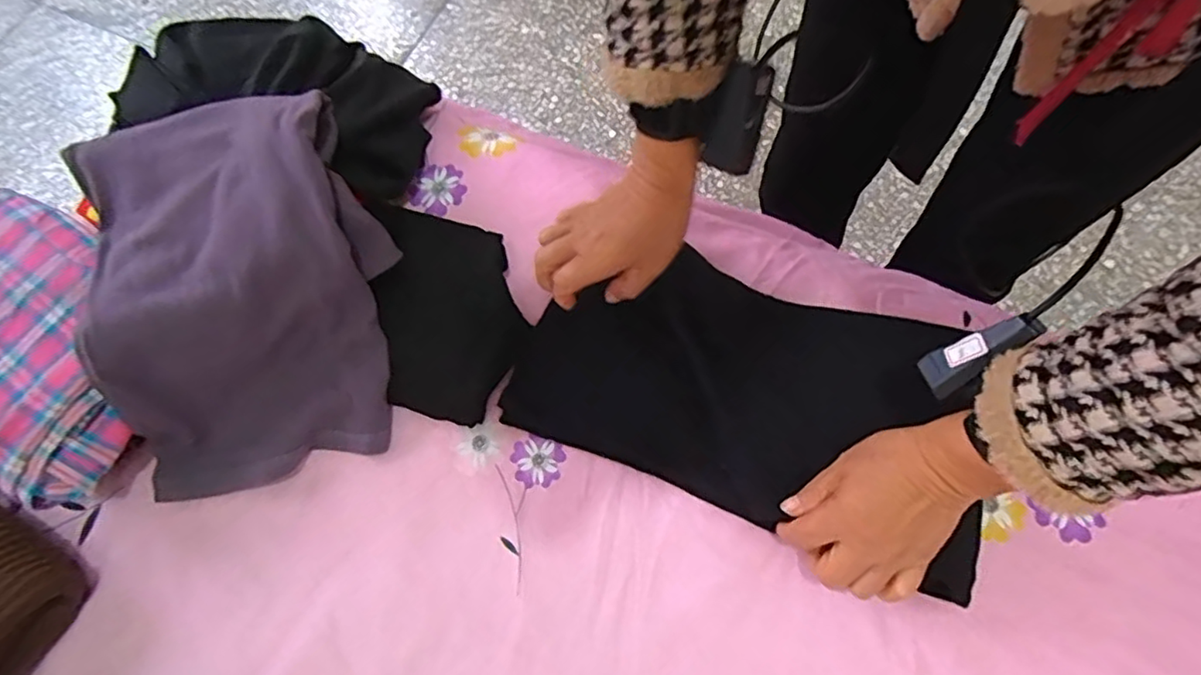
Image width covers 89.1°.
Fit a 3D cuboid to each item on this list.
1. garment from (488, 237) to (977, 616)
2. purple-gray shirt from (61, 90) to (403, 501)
[{"bbox_3d":[0.119,0.041,0.509,0.367,0.042,0.189,20,70,11],"label":"garment"},{"bbox_3d":[-0.297,-0.041,0.521,0.230,0.142,0.297,-15,68,3],"label":"purple-gray shirt"}]

